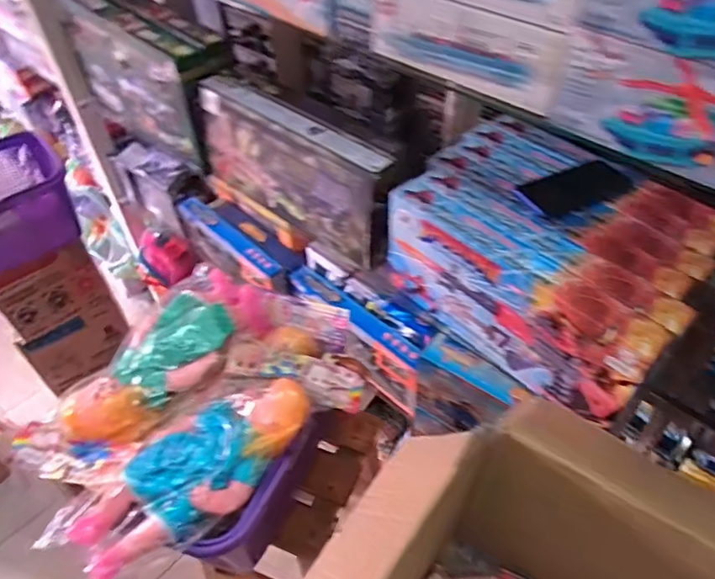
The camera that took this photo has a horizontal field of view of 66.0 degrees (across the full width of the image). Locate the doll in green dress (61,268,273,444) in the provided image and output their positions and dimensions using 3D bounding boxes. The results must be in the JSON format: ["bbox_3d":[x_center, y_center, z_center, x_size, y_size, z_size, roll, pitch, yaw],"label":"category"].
[{"bbox_3d":[-0.271,0.095,0.808,0.127,0.074,0.322,25,53,22],"label":"doll in green dress"}]

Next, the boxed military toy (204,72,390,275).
[{"bbox_3d":[-0.123,-0.222,1.009,0.445,0.199,0.080,31,55,26],"label":"boxed military toy"}]

